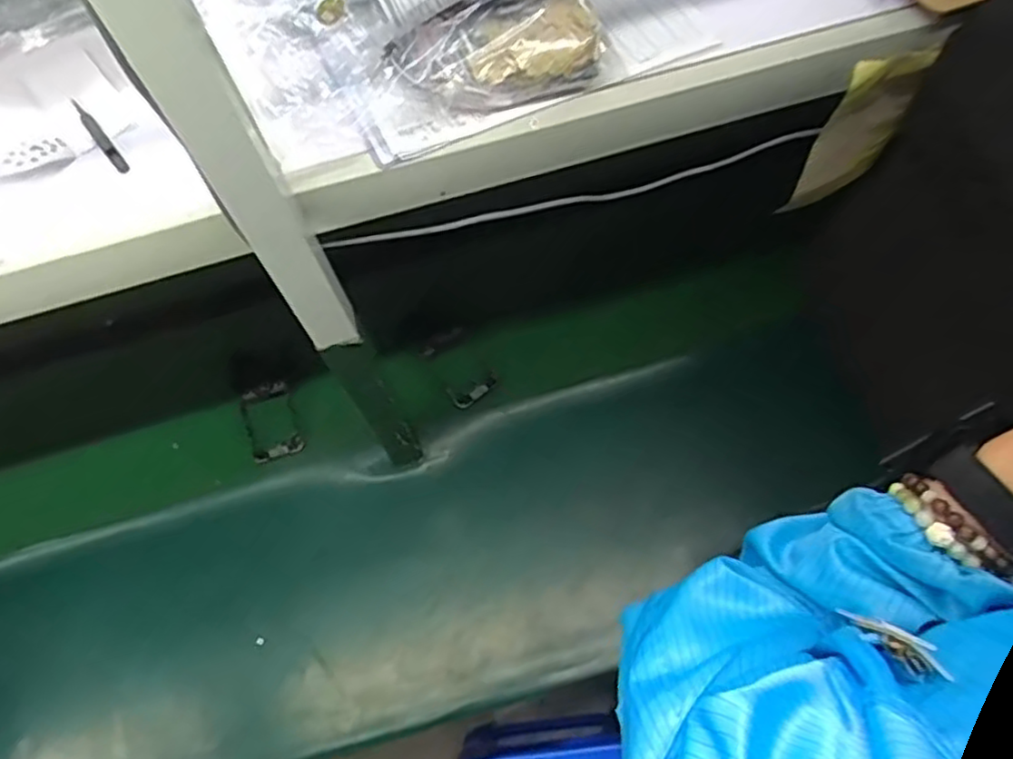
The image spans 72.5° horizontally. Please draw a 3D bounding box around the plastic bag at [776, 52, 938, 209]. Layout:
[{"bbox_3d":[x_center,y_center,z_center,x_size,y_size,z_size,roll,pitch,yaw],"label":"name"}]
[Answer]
[{"bbox_3d":[0.337,-0.236,0.658,0.094,0.182,0.018,-19,62,-5],"label":"plastic bag"}]

